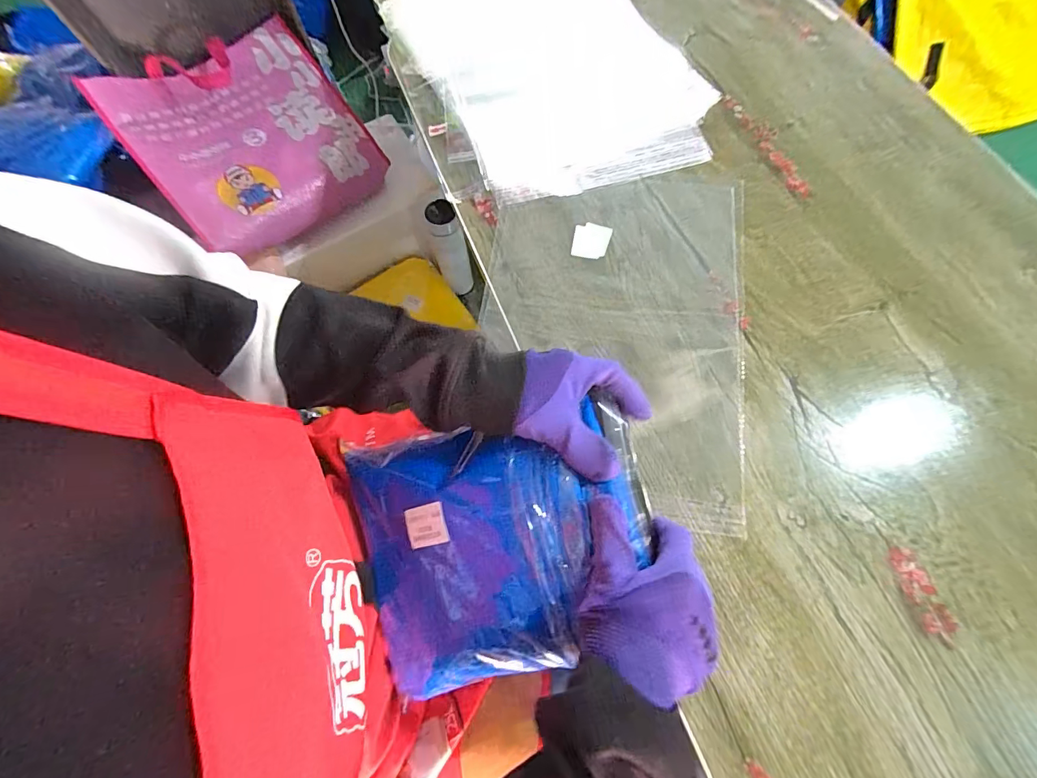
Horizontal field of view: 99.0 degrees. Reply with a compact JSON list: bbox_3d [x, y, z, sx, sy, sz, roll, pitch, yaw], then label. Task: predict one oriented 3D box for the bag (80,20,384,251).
[{"bbox_3d":[-0.439,-0.412,0.742,0.330,0.083,0.294,-39,101,-21],"label":"bag"}]

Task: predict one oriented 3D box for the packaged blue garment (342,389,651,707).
[{"bbox_3d":[-0.019,0.126,0.344,0.240,0.052,0.194,-16,80,23],"label":"packaged blue garment"}]

